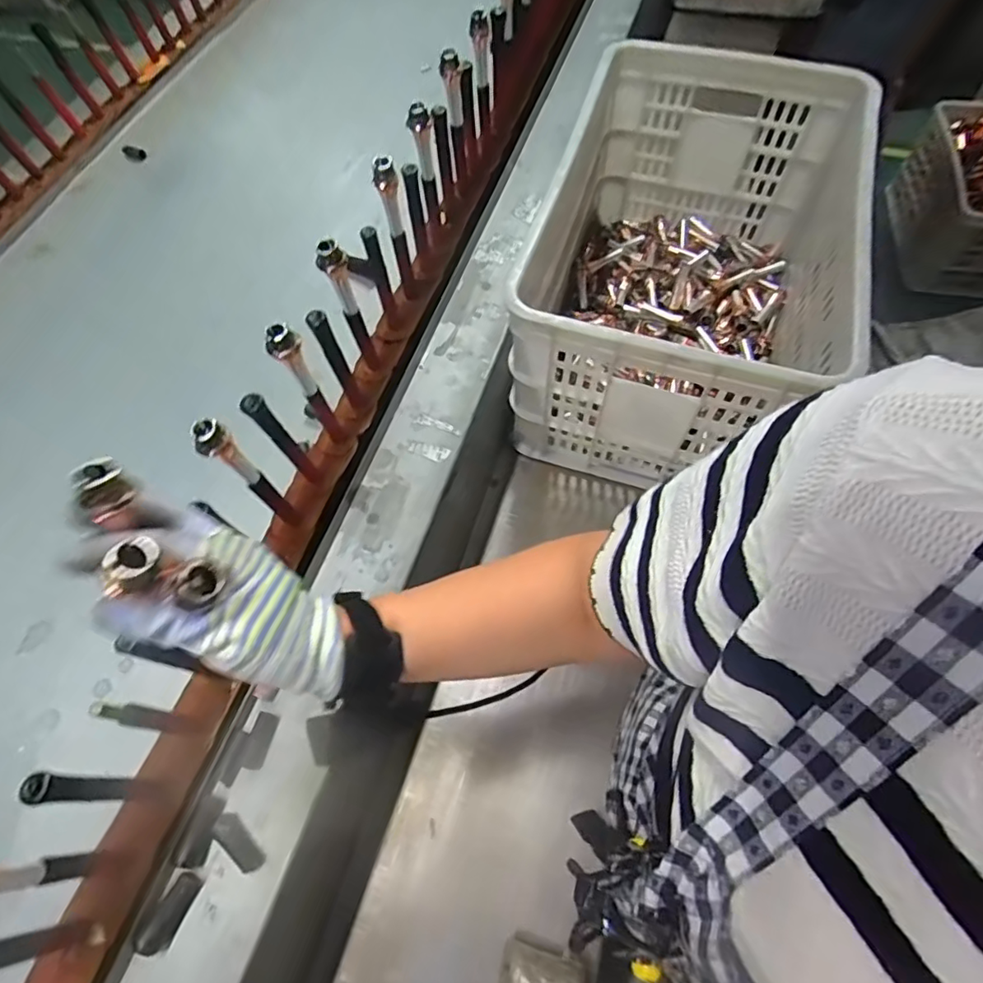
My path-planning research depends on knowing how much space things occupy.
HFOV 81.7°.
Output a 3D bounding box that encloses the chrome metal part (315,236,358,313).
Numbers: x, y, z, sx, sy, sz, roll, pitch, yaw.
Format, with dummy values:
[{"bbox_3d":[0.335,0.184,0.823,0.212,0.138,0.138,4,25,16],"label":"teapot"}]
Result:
[{"bbox_3d":[-0.147,-0.203,0.543,0.026,0.081,0.020,-20,66,-5],"label":"chrome metal part"}]

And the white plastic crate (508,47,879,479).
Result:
[{"bbox_3d":[0.266,-0.320,0.787,0.422,0.301,0.611,12,67,9],"label":"white plastic crate"}]

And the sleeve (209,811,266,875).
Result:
[{"bbox_3d":[-0.207,0.288,0.465,0.017,0.022,0.051,-42,82,-17],"label":"sleeve"}]

